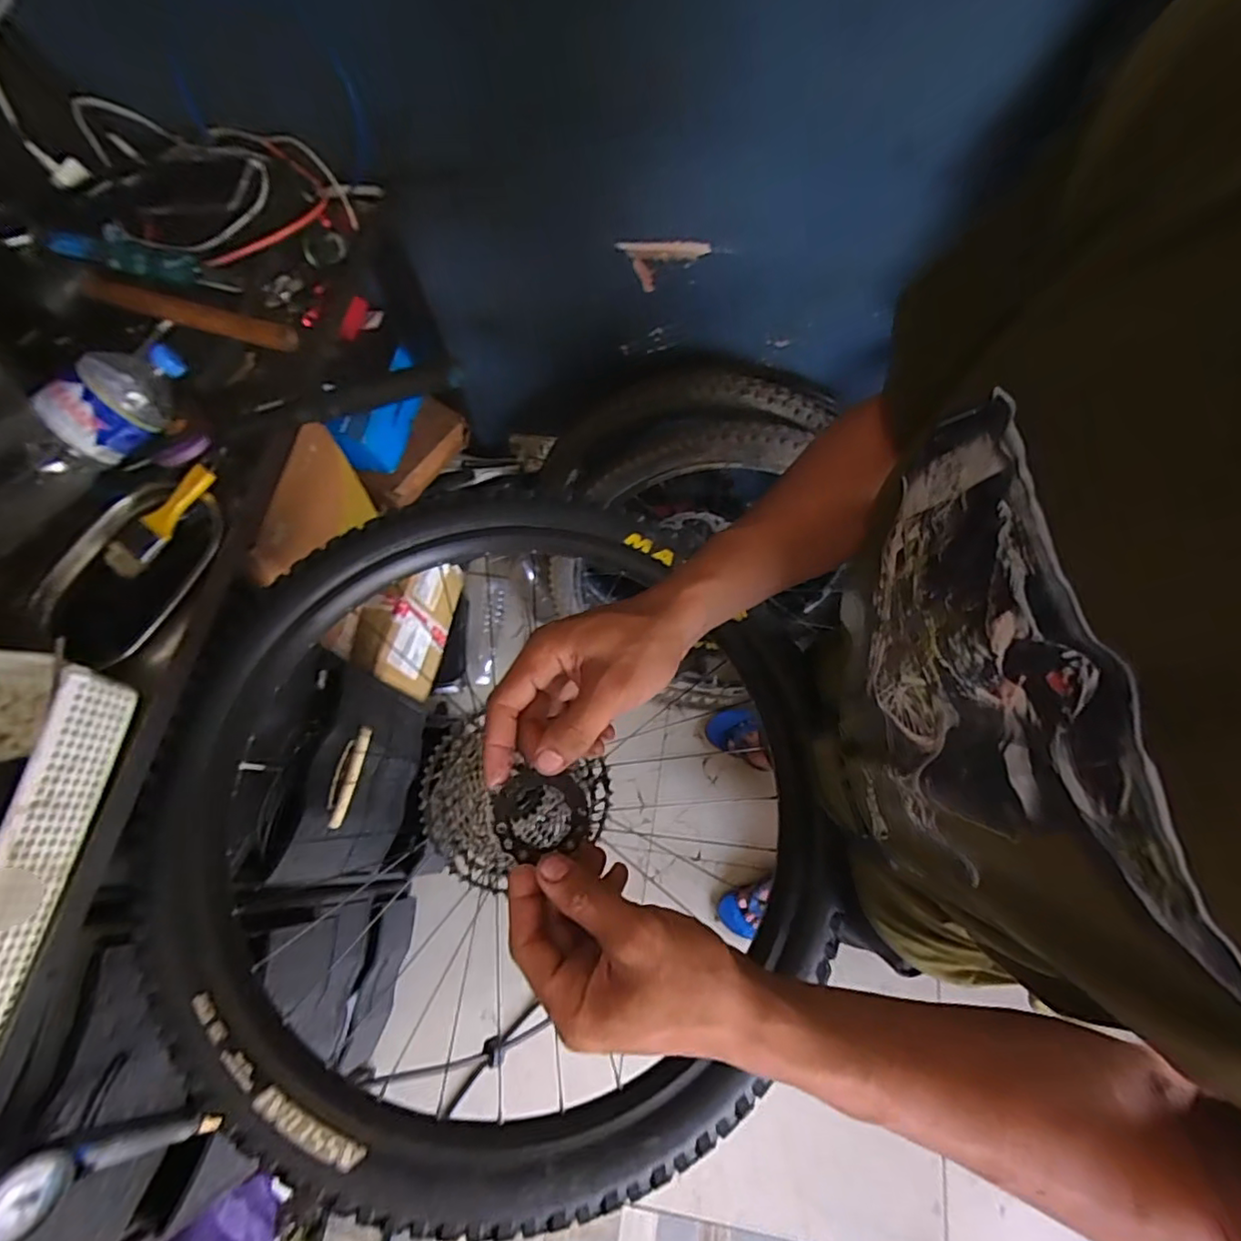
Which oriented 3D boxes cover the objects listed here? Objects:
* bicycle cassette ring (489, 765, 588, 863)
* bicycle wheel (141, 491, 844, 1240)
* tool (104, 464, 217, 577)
[{"bbox_3d":[-0.045,0.107,0.337,0.051,0.006,0.049,-7,71,-21],"label":"bicycle cassette ring"},{"bbox_3d":[-0.114,0.184,0.635,0.675,0.131,0.697,-1,65,3],"label":"bicycle wheel"},{"bbox_3d":[-0.489,-0.108,0.635,0.042,0.017,0.141,40,86,18],"label":"tool"}]

